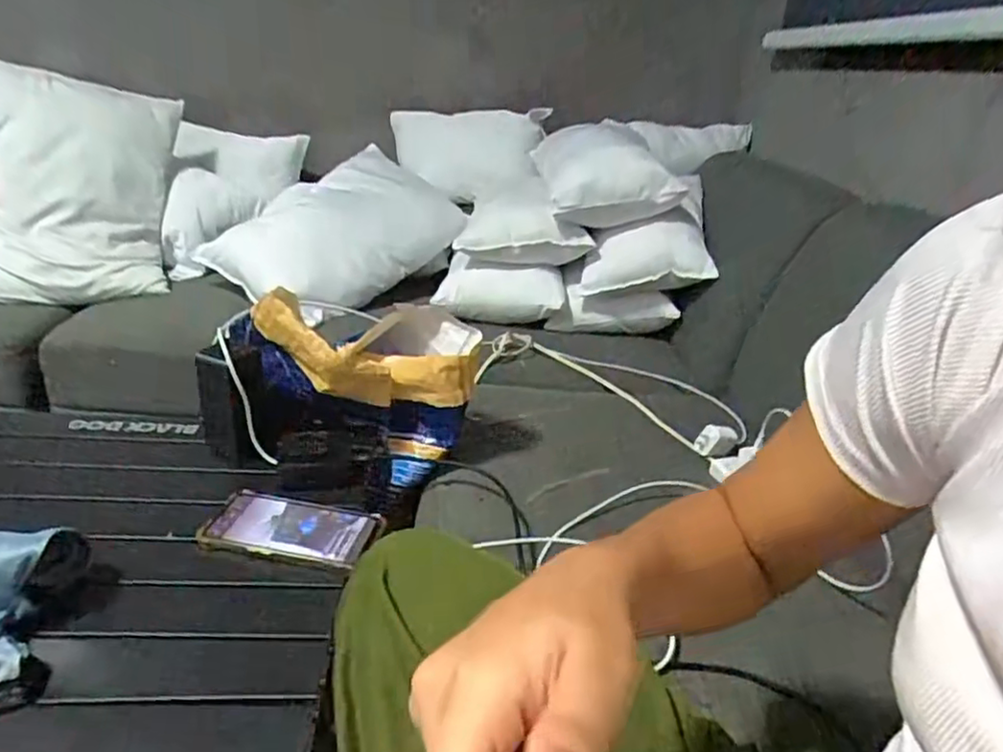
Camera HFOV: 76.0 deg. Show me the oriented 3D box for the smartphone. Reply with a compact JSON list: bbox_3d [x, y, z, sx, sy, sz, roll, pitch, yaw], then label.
[{"bbox_3d":[-0.207,0.151,0.642,0.166,0.011,0.084,8,29,3],"label":"smartphone"}]

